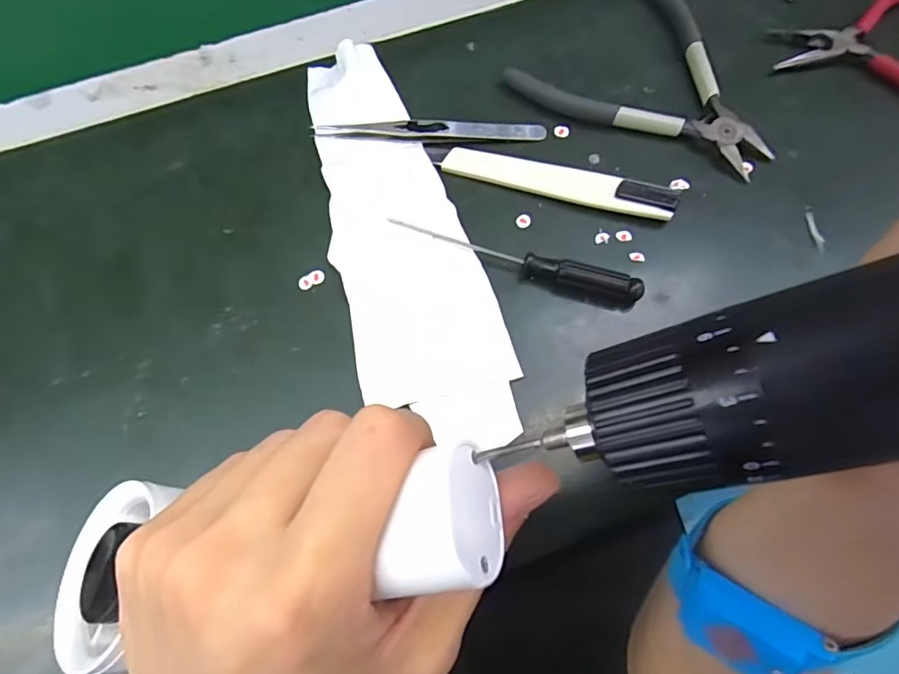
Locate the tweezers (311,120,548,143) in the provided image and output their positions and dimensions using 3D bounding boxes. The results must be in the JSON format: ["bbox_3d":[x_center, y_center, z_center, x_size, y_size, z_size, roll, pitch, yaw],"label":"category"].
[{"bbox_3d":[-0.011,-0.118,0.292,0.130,0.009,0.012,-1,70,1],"label":"tweezers"}]

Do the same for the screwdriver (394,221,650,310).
[{"bbox_3d":[0.034,-0.040,0.268,0.129,0.011,0.014,18,72,7],"label":"screwdriver"}]

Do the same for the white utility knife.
[{"bbox_3d":[0.059,-0.086,0.282,0.123,0.011,0.018,16,72,7],"label":"white utility knife"}]

